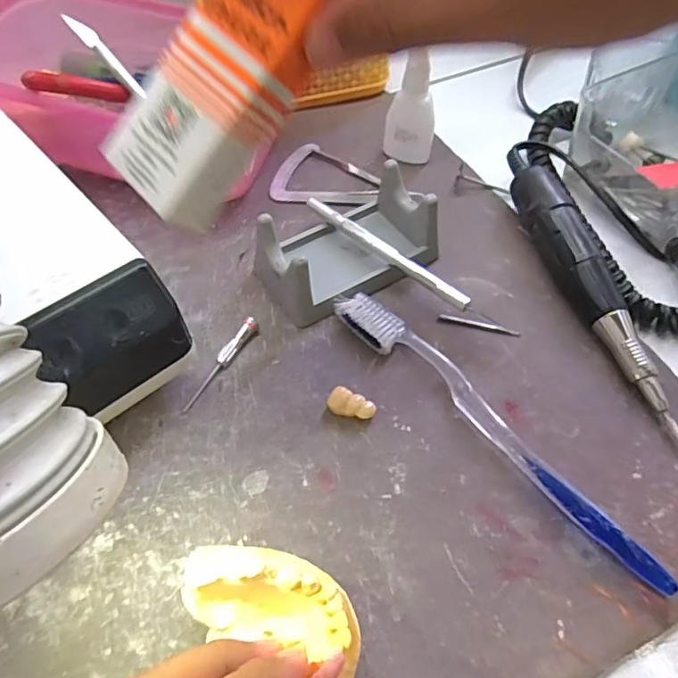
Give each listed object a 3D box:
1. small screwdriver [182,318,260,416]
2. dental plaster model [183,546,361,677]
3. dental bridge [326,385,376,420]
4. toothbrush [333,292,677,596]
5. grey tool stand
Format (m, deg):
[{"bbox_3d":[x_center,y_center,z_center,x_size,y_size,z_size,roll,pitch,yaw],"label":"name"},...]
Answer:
[{"bbox_3d":[-0.059,0.012,0.280,0.006,0.008,0.058,26,58,16],"label":"small screwdriver"},{"bbox_3d":[-0.020,0.100,0.185,0.050,0.021,0.073,-20,57,-14],"label":"dental plaster model"},{"bbox_3d":[0.006,0.032,0.266,0.022,0.008,0.012,24,58,16],"label":"dental bridge"},{"bbox_3d":[0.068,0.037,0.260,0.020,0.011,0.189,-37,63,-24],"label":"toothbrush"},{"bbox_3d":[0.007,-0.056,0.311,0.102,0.038,0.061,-29,60,-20],"label":"grey tool stand"}]

